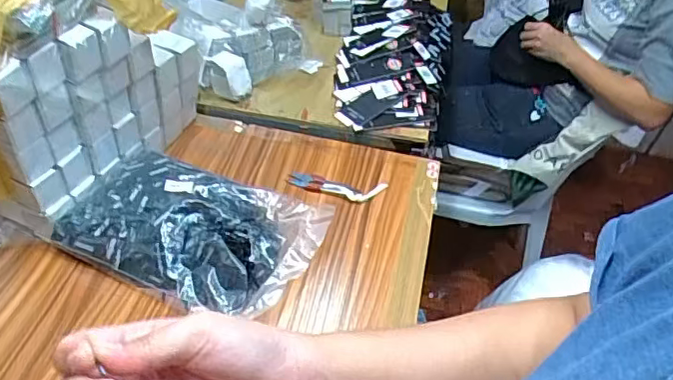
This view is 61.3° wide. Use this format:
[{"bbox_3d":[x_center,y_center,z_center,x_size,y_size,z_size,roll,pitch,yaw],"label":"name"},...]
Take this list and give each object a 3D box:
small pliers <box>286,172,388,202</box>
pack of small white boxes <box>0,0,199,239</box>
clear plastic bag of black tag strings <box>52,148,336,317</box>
[{"bbox_3d":[0.000,-0.003,0.747,0.129,0.012,0.036,7,44,3],"label":"small pliers"},{"bbox_3d":[-0.282,-0.127,0.655,0.117,0.279,0.303,32,50,26],"label":"pack of small white boxes"},{"bbox_3d":[-0.163,0.043,0.645,0.280,0.059,0.179,13,45,9],"label":"clear plastic bag of black tag strings"}]

